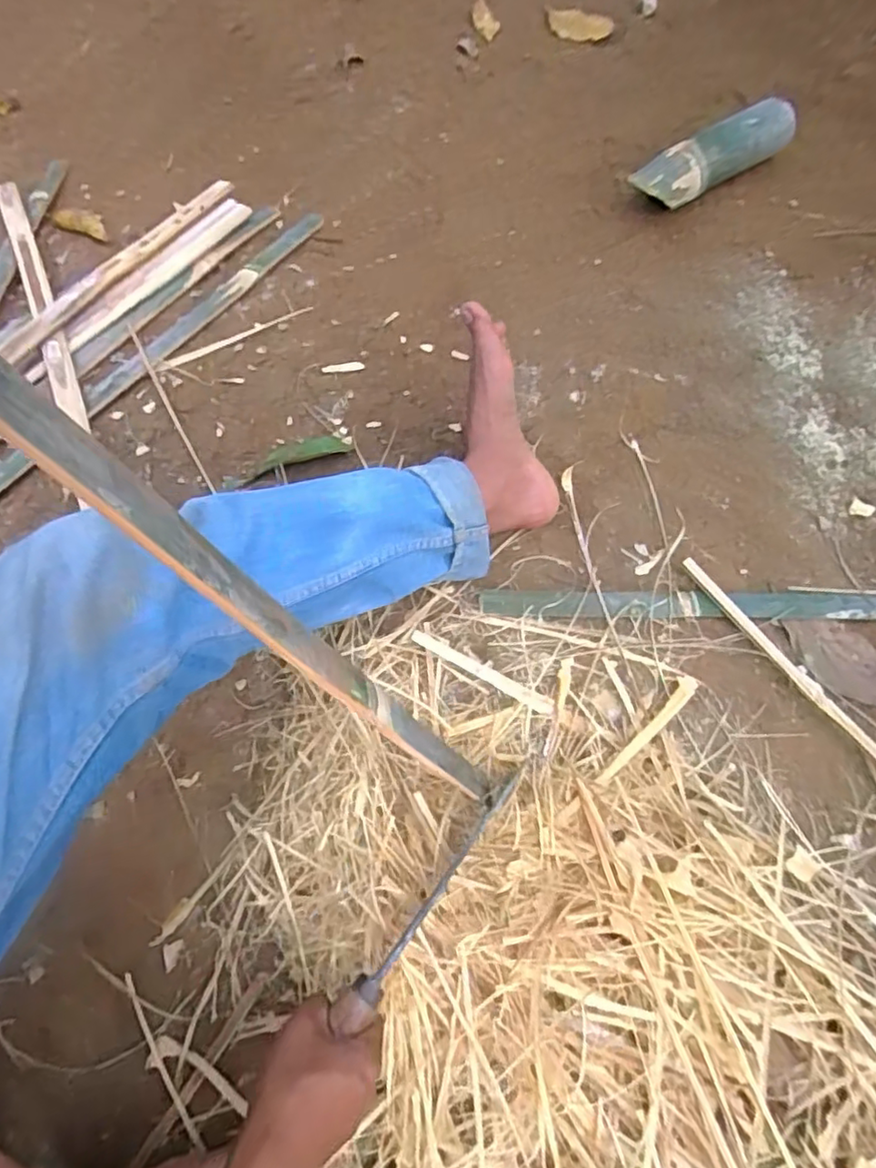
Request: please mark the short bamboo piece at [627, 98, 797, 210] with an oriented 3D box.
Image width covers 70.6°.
[{"bbox_3d":[0.406,-0.630,0.922,0.269,0.076,0.072,-30,69,-13],"label":"short bamboo piece"}]

